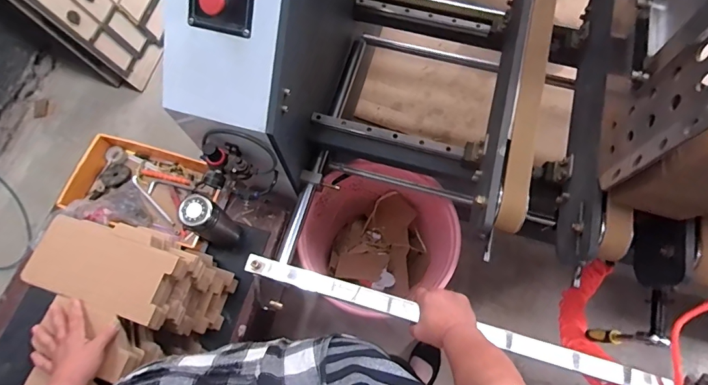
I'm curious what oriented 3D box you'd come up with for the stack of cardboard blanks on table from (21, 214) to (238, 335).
[{"bbox_3d":[-0.429,0.160,0.826,0.301,0.276,0.156,18,72,8],"label":"stack of cardboard blanks on table"}]

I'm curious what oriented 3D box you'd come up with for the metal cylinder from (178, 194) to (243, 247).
[{"bbox_3d":[-0.323,0.067,0.925,0.087,0.191,0.075,30,74,12],"label":"metal cylinder"}]

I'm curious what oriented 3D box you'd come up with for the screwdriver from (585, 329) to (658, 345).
[{"bbox_3d":[0.554,0.299,0.833,0.027,0.234,0.029,-2,71,1],"label":"screwdriver"}]

